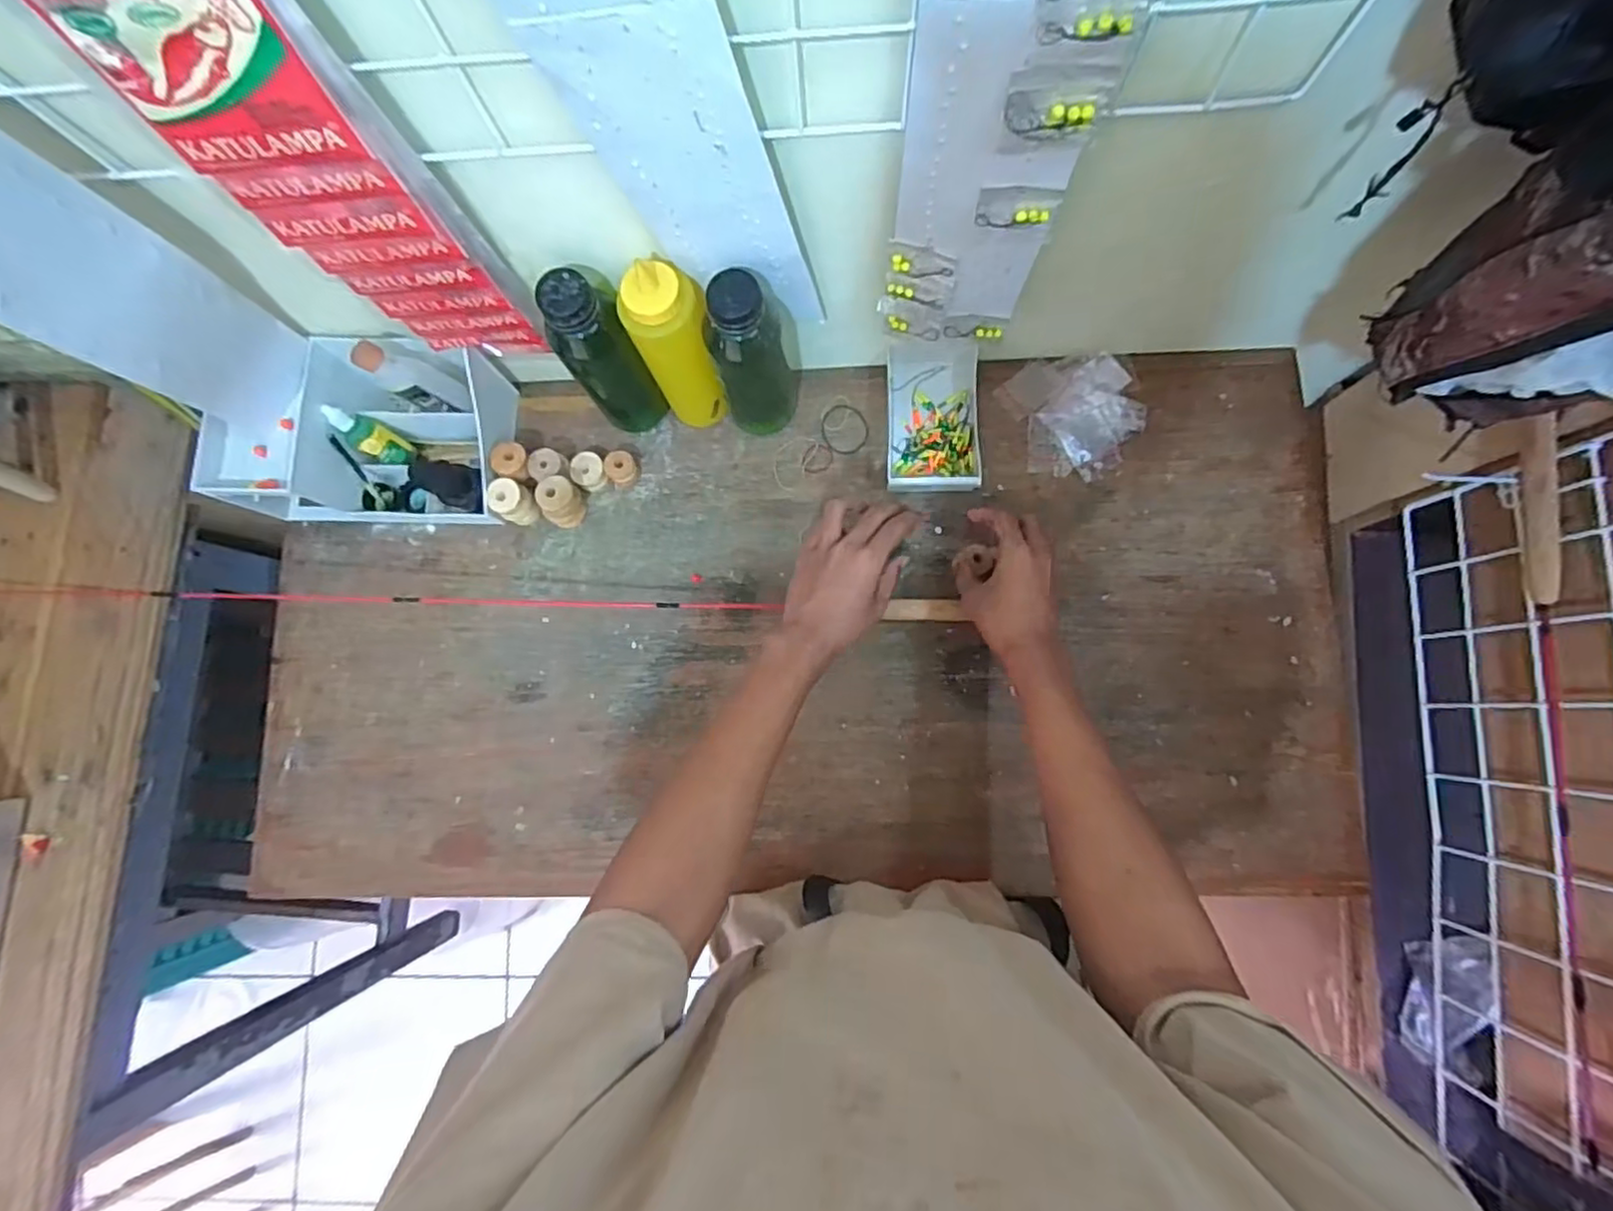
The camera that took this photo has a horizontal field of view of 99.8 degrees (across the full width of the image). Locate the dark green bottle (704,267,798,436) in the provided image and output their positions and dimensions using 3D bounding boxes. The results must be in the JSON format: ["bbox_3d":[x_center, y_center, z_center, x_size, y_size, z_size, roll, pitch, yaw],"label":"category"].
[{"bbox_3d":[-0.048,-0.205,0.573,0.068,0.188,0.058,-12,82,2],"label":"dark green bottle"}]

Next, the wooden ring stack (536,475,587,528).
[{"bbox_3d":[-0.231,-0.097,0.642,0.032,0.049,0.039,-3,82,3],"label":"wooden ring stack"}]

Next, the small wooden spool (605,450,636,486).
[{"bbox_3d":[-0.178,-0.132,0.658,0.030,0.025,0.029,0,82,4],"label":"small wooden spool"}]

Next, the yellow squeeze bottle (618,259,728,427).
[{"bbox_3d":[-0.104,-0.208,0.576,0.058,0.194,0.051,-21,82,1],"label":"yellow squeeze bottle"}]

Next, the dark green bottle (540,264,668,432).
[{"bbox_3d":[-0.175,-0.207,0.584,0.058,0.191,0.058,-38,82,-2],"label":"dark green bottle"}]

